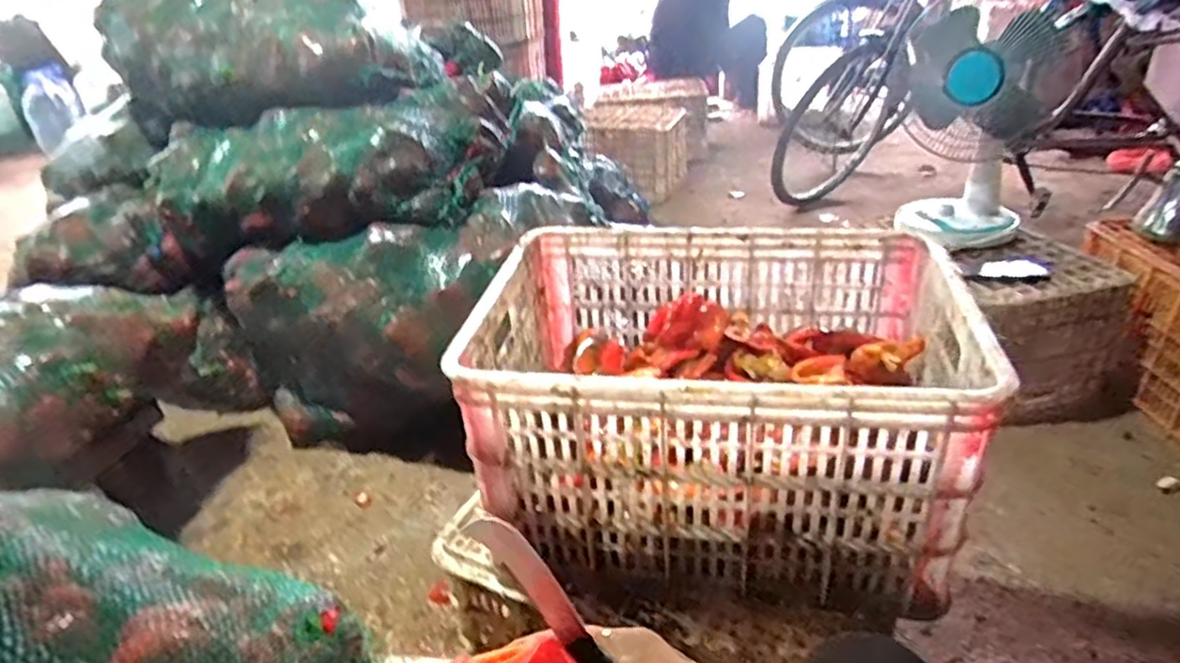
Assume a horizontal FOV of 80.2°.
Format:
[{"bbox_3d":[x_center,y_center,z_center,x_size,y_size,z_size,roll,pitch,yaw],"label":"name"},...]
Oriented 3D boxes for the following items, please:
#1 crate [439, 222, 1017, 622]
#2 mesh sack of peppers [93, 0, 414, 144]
[{"bbox_3d":[0.144,0.081,0.818,0.493,0.283,0.344,2,31,11],"label":"crate"},{"bbox_3d":[-0.727,-0.596,1.479,0.681,0.271,0.306,15,35,30],"label":"mesh sack of peppers"}]

